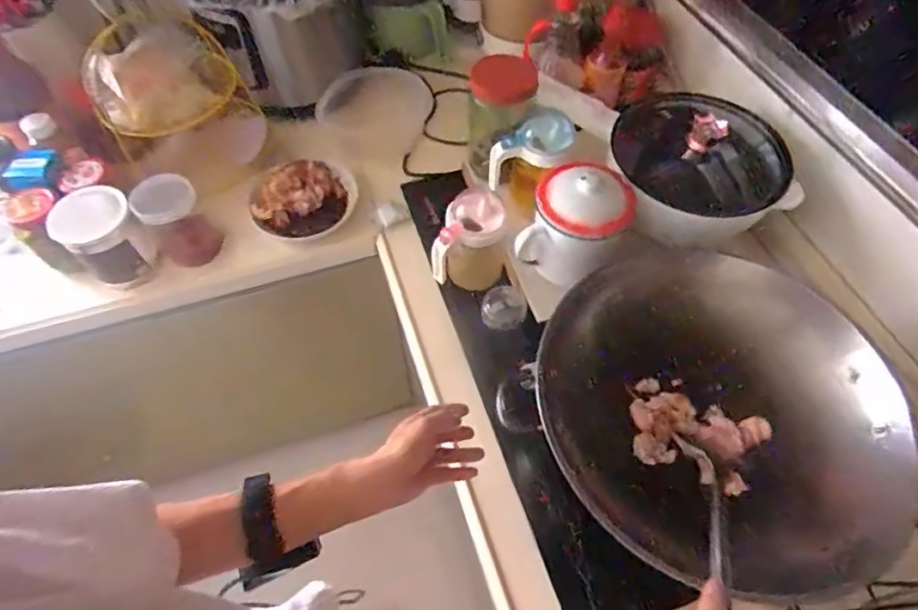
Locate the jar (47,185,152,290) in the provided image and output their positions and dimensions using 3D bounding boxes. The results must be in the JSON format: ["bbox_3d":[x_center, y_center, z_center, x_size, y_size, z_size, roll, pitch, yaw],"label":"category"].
[{"bbox_3d":[-0.482,-0.090,0.755,0.092,0.120,0.081,-39,65,-22],"label":"jar"}]

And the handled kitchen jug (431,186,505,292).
[{"bbox_3d":[0.017,-0.077,0.745,0.085,0.131,0.096,9,58,7],"label":"handled kitchen jug"}]

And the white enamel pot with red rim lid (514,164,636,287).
[{"bbox_3d":[0.150,-0.106,0.710,0.119,0.177,0.098,16,59,11],"label":"white enamel pot with red rim lid"}]

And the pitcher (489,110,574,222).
[{"bbox_3d":[0.098,-0.194,0.761,0.095,0.118,0.087,13,58,9],"label":"pitcher"}]

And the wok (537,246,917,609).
[{"bbox_3d":[0.274,0.117,0.598,0.364,0.137,0.323,17,59,12],"label":"wok"}]

